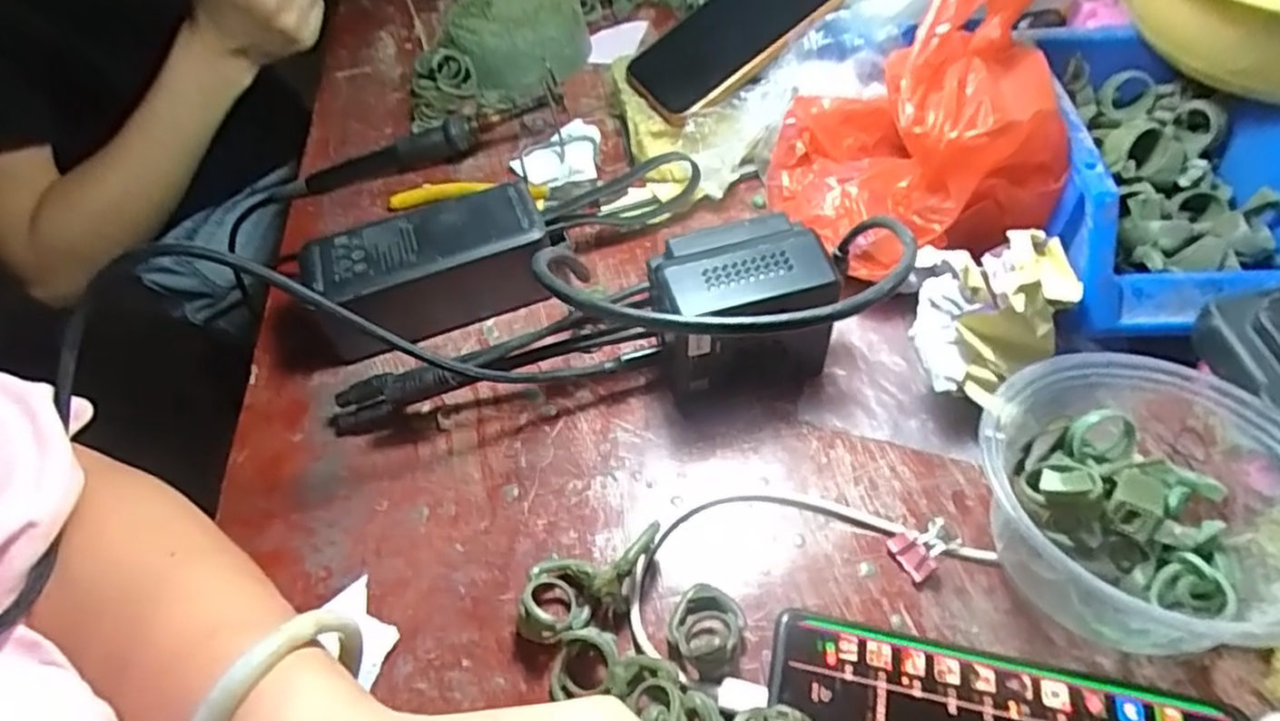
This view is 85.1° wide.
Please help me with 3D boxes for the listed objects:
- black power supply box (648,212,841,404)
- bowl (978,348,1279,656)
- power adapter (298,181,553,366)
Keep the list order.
[{"bbox_3d":[0.046,-0.022,0.335,0.077,0.080,0.048,-14,52,-6],"label":"black power supply box"},{"bbox_3d":[0.190,0.052,0.269,0.108,0.071,0.103,-3,52,4],"label":"bowl"},{"bbox_3d":[-0.116,-0.049,0.384,0.127,0.053,0.055,-20,53,-10],"label":"power adapter"}]

